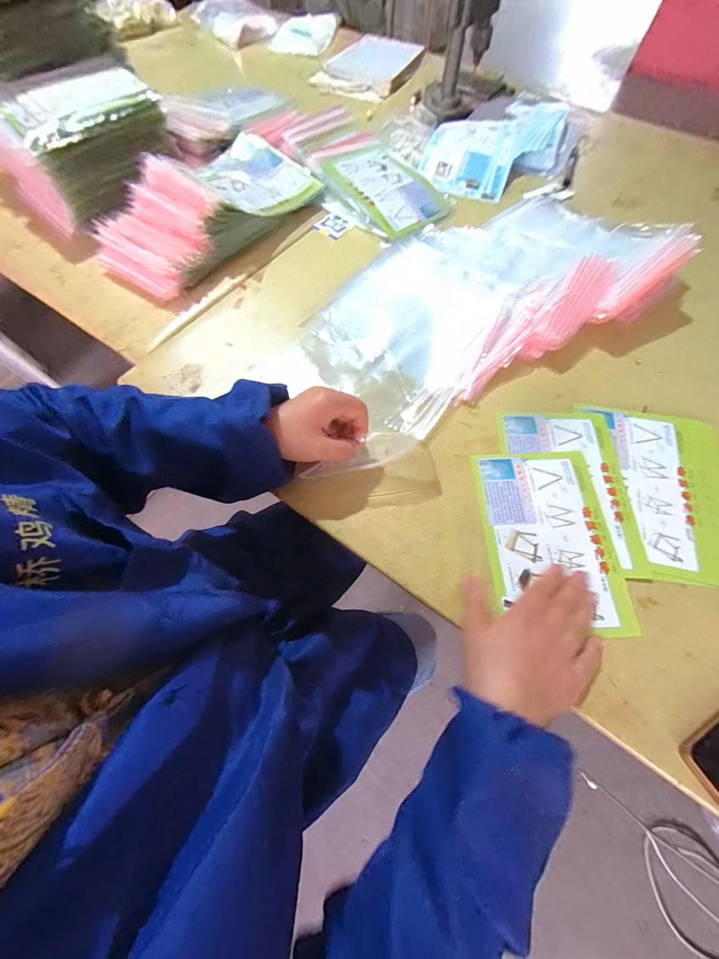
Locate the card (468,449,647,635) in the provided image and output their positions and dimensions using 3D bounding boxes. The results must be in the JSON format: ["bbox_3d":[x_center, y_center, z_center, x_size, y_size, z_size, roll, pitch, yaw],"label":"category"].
[{"bbox_3d":[0.212,0.062,0.365,0.138,0.005,0.202,-2,68,-1],"label":"card"}]

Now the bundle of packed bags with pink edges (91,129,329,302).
[{"bbox_3d":[-0.251,-0.464,0.541,0.194,0.084,0.377,39,73,14],"label":"bundle of packed bags with pink edges"}]

